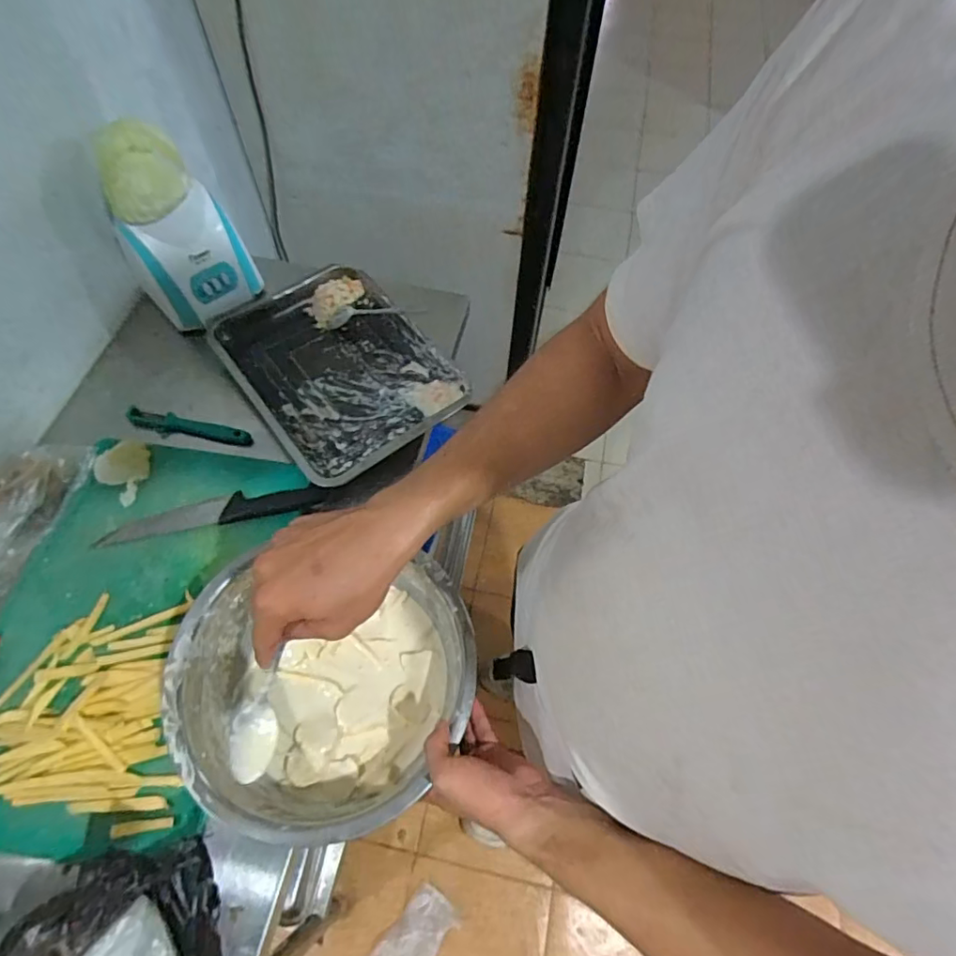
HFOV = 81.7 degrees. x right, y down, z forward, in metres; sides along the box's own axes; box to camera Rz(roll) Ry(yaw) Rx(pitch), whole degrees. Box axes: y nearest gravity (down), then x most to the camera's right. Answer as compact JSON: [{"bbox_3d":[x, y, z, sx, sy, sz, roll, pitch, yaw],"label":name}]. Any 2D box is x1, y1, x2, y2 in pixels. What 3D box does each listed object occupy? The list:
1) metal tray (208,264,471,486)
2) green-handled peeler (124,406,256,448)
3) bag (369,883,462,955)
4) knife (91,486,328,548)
[{"bbox_3d":[-0.203,-0.159,0.792,0.249,0.044,0.338,-34,67,-19],"label":"metal tray"},{"bbox_3d":[-0.392,-0.068,0.746,0.169,0.015,0.029,12,61,4],"label":"green-handled peeler"},{"bbox_3d":[-0.140,0.932,1.089,0.104,0.042,0.220,38,66,17],"label":"bag"},{"bbox_3d":[-0.317,0.039,0.670,0.256,0.013,0.039,-11,62,-9],"label":"knife"}]

